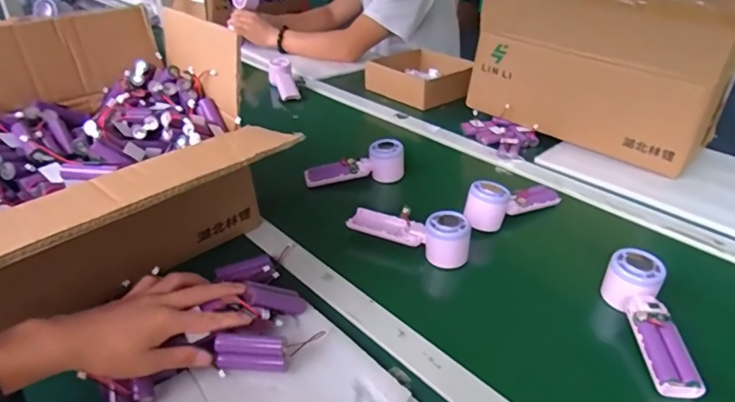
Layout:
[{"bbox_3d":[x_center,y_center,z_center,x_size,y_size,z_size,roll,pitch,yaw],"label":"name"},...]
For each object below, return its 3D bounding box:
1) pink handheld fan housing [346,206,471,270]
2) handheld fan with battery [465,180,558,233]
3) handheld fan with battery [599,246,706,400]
[{"bbox_3d":[0.058,0.030,0.643,0.163,0.057,0.059,17,36,25],"label":"pink handheld fan housing"},{"bbox_3d":[0.210,-0.004,0.707,0.170,0.059,0.050,-17,36,-26],"label":"handheld fan with battery"},{"bbox_3d":[0.299,0.122,0.512,0.055,0.049,0.165,4,32,5],"label":"handheld fan with battery"}]

